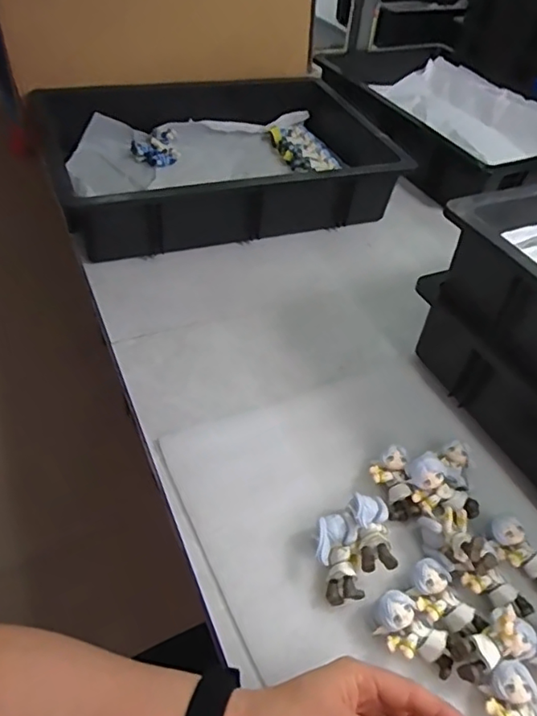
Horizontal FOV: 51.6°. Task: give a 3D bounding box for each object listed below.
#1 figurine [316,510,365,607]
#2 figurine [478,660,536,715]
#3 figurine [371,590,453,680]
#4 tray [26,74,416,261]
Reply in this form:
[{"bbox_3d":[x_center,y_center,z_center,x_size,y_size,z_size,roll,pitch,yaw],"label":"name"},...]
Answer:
[{"bbox_3d":[0.052,0.151,0.421,0.031,0.027,0.064,2,45,-5],"label":"figurine"},{"bbox_3d":[0.159,0.231,0.353,0.034,0.024,0.060,-6,47,-13],"label":"figurine"},{"bbox_3d":[0.101,0.191,0.383,0.058,0.027,0.033,23,47,15],"label":"figurine"},{"bbox_3d":[-0.056,-0.288,0.782,0.471,0.090,0.309,-13,49,-19],"label":"tray"}]

